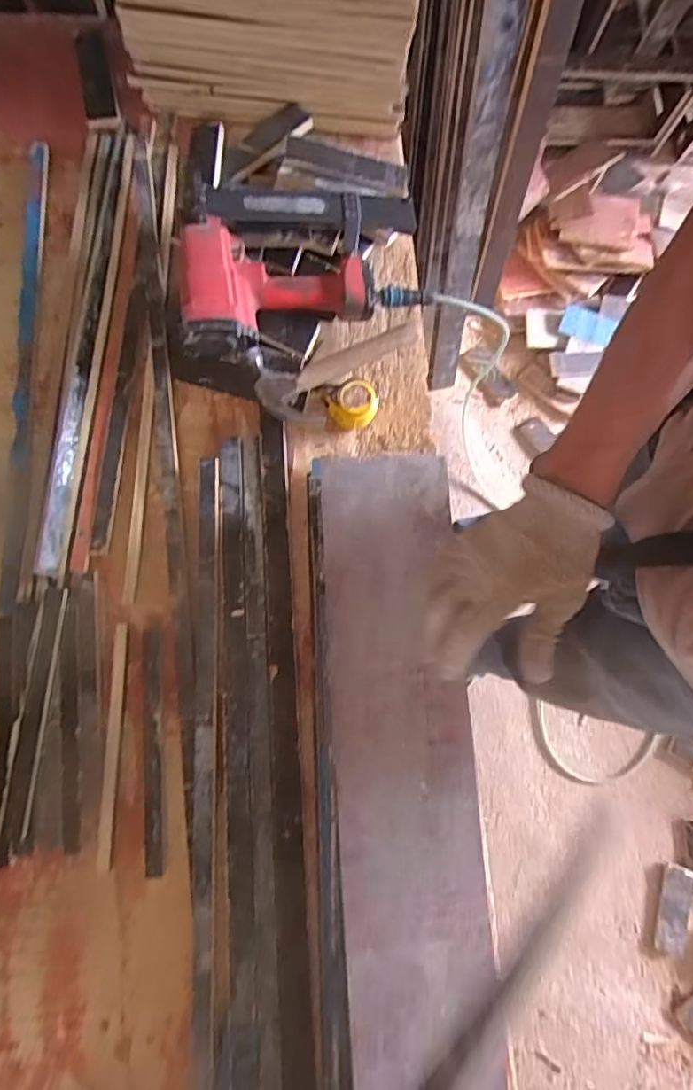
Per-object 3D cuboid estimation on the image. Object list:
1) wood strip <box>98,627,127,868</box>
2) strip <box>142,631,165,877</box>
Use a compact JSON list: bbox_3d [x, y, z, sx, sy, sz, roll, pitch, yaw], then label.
[{"bbox_3d":[-0.286,0.240,0.635,0.017,0.012,0.279,-1,80,-1],"label":"wood strip"},{"bbox_3d":[-0.235,0.247,0.630,0.026,0.011,0.280,-6,80,-2],"label":"strip"}]

